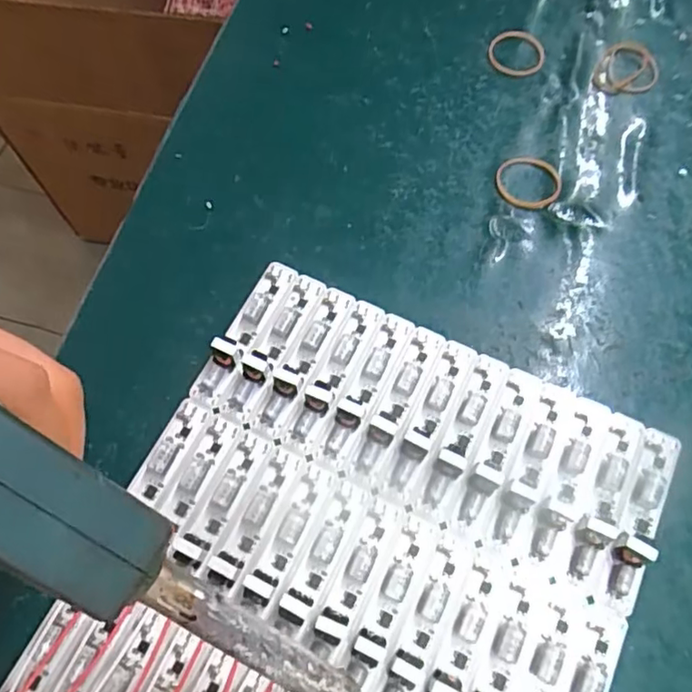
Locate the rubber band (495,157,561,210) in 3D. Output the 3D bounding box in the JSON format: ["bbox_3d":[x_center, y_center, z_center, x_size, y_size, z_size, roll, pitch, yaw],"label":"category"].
[{"bbox_3d":[0.092,-0.083,0.303,0.032,0.004,0.032,8,67,4],"label":"rubber band"}]

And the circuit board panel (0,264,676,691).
[{"bbox_3d":[-0.014,0.120,0.210,0.191,0.013,0.292,25,69,11],"label":"circuit board panel"}]

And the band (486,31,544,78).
[{"bbox_3d":[0.096,-0.163,0.339,0.031,0.005,0.028,14,78,3],"label":"band"}]

